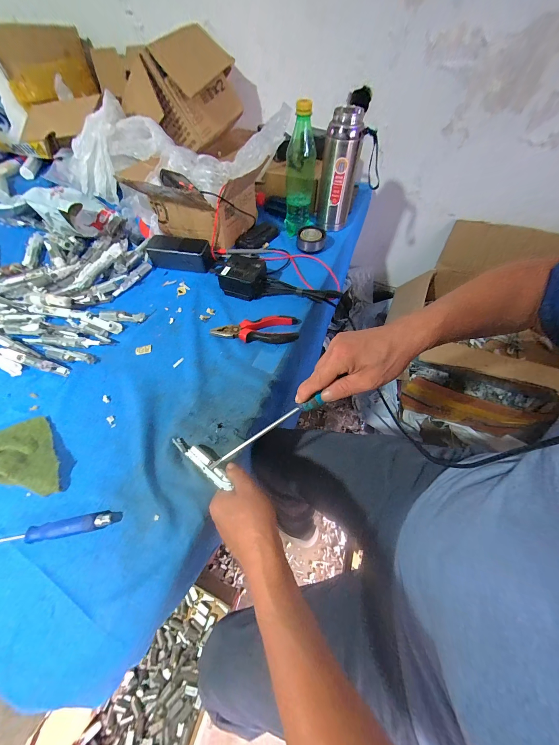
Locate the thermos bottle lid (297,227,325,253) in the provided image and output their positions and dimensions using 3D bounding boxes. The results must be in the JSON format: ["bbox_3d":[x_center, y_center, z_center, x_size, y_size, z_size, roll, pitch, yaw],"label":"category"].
[{"bbox_3d":[0.076,-0.321,0.625,0.065,0.032,0.066,2,57,1],"label":"thermos bottle lid"}]

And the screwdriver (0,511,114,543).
[{"bbox_3d":[-0.295,0.192,0.311,0.184,0.019,0.020,-9,57,-6],"label":"screwdriver"}]

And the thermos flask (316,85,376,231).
[{"bbox_3d":[0.135,-0.453,0.598,0.085,0.216,0.079,3,57,2],"label":"thermos flask"}]

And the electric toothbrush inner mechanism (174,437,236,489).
[{"bbox_3d":[-0.102,0.118,0.349,0.103,0.012,0.019,31,66,23],"label":"electric toothbrush inner mechanism"}]

